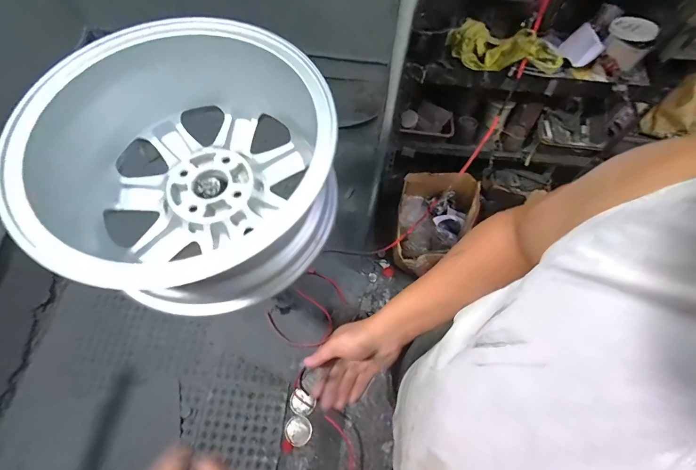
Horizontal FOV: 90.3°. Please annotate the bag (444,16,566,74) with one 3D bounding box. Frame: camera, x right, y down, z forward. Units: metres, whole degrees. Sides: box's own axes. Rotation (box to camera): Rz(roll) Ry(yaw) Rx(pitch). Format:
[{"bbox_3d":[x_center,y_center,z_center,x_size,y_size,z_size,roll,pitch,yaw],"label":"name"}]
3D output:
[{"bbox_3d":[0.465,-0.562,1.052,0.332,0.106,0.120,19,67,7],"label":"bag"}]

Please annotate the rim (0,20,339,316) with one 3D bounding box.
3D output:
[{"bbox_3d":[-0.217,-0.105,0.515,0.386,0.184,0.393,0,66,-1],"label":"rim"}]

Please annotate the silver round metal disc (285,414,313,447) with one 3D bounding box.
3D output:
[{"bbox_3d":[-0.181,0.719,1.273,0.093,0.008,0.096,0,66,-1],"label":"silver round metal disc"}]

